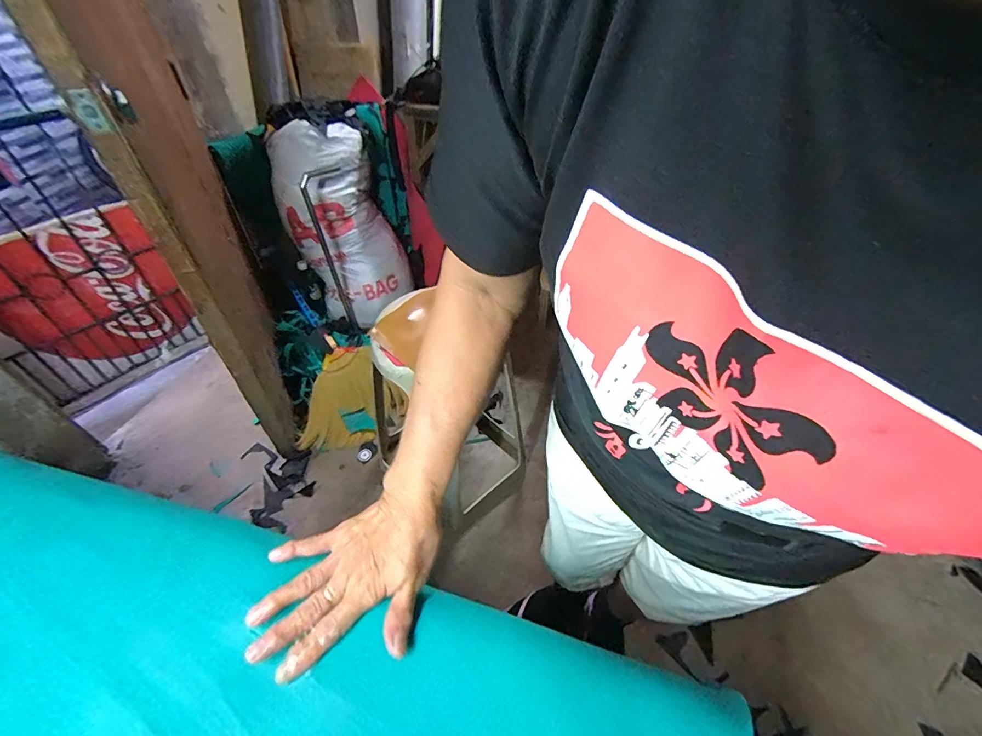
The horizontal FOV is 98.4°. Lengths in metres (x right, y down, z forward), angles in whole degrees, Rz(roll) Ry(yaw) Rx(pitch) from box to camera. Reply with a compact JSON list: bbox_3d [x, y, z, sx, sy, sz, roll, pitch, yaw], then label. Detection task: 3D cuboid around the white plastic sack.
[{"bbox_3d":[-0.478,-0.463,1.426,0.348,0.597,0.207,-22,50,-20],"label":"white plastic sack"}]

